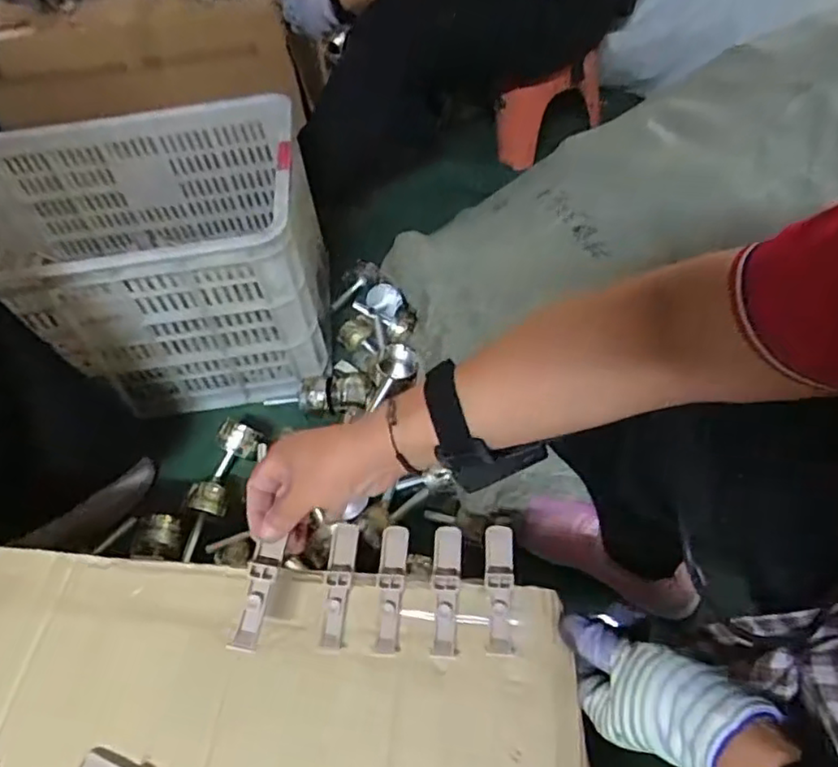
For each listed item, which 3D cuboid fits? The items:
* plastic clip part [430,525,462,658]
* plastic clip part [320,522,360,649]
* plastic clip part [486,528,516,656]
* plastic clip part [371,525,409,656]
[{"bbox_3d":[0.020,0.155,0.486,0.021,0.011,0.098,0,52,6],"label":"plastic clip part"},{"bbox_3d":[-0.062,0.154,0.493,0.021,0.013,0.092,1,52,7],"label":"plastic clip part"},{"bbox_3d":[0.061,0.153,0.482,0.021,0.010,0.094,0,52,6],"label":"plastic clip part"},{"bbox_3d":[-0.022,0.156,0.491,0.021,0.010,0.096,1,52,7],"label":"plastic clip part"}]

